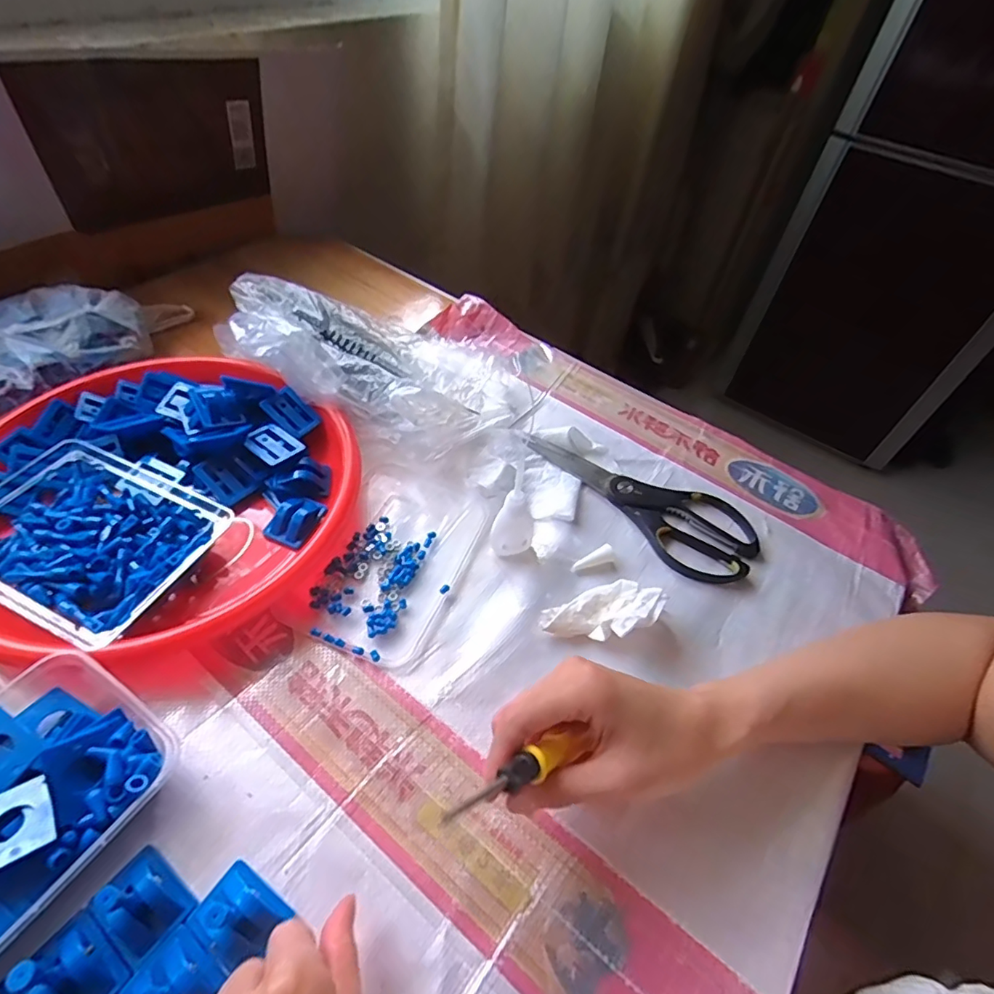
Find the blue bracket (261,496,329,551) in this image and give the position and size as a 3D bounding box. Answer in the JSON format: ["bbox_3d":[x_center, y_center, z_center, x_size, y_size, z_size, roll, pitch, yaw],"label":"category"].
[{"bbox_3d":[-0.160,0.018,0.424,0.031,0.015,0.043,24,52,14],"label":"blue bracket"}]

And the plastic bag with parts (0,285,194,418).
[{"bbox_3d":[-0.415,-0.152,0.514,0.105,0.063,0.228,24,52,14],"label":"plastic bag with parts"}]

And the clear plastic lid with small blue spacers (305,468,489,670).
[{"bbox_3d":[-0.079,0.045,0.421,0.103,0.008,0.168,18,51,9],"label":"clear plastic lid with small blue spacers"}]

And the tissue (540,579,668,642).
[{"bbox_3d":[0.077,0.083,0.384,0.087,0.018,0.042,-15,50,8],"label":"tissue"}]

